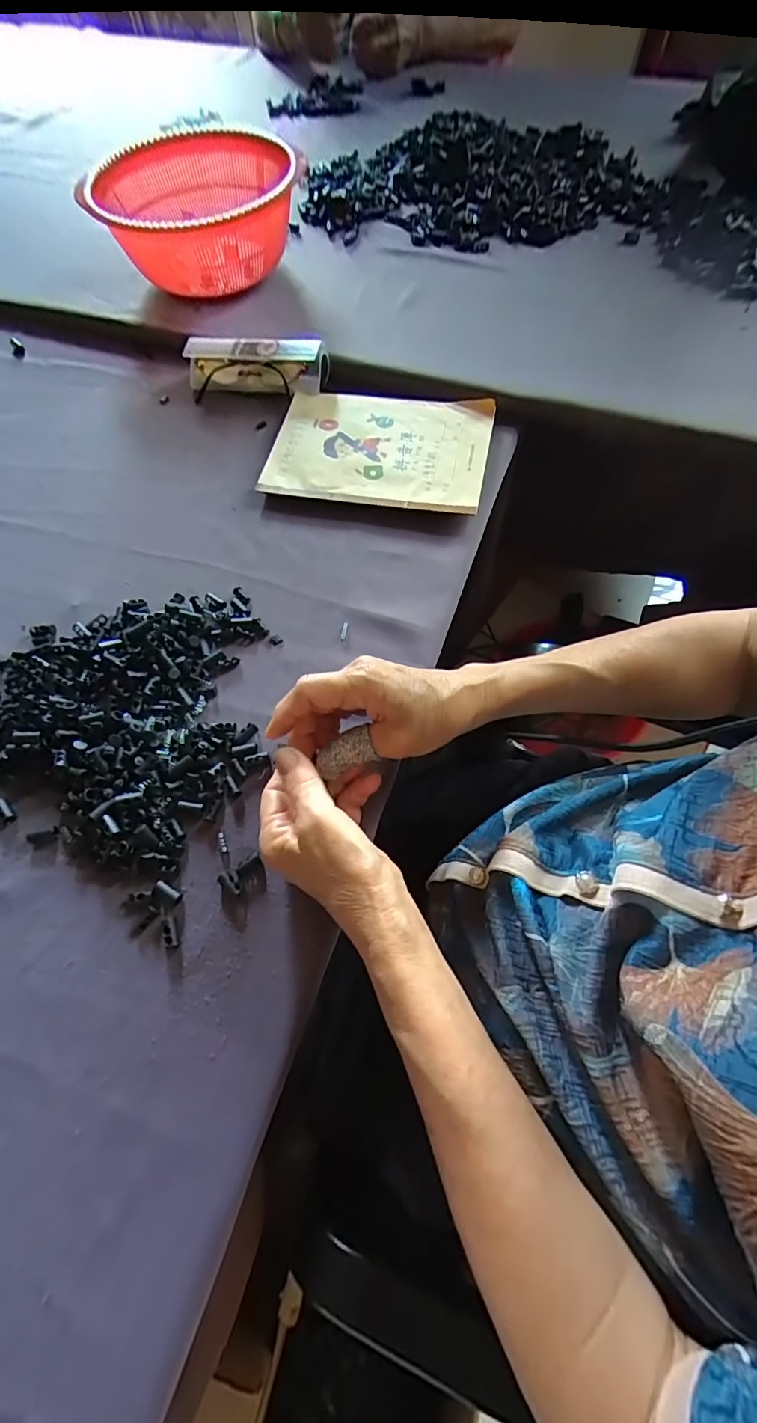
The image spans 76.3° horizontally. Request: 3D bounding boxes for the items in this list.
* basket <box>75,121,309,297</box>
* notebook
[{"bbox_3d":[-0.218,-0.572,0.568,0.231,0.104,0.213,-1,66,3],"label":"basket"},{"bbox_3d":[0.001,-0.254,0.465,0.204,0.011,0.140,10,69,8],"label":"notebook"}]

